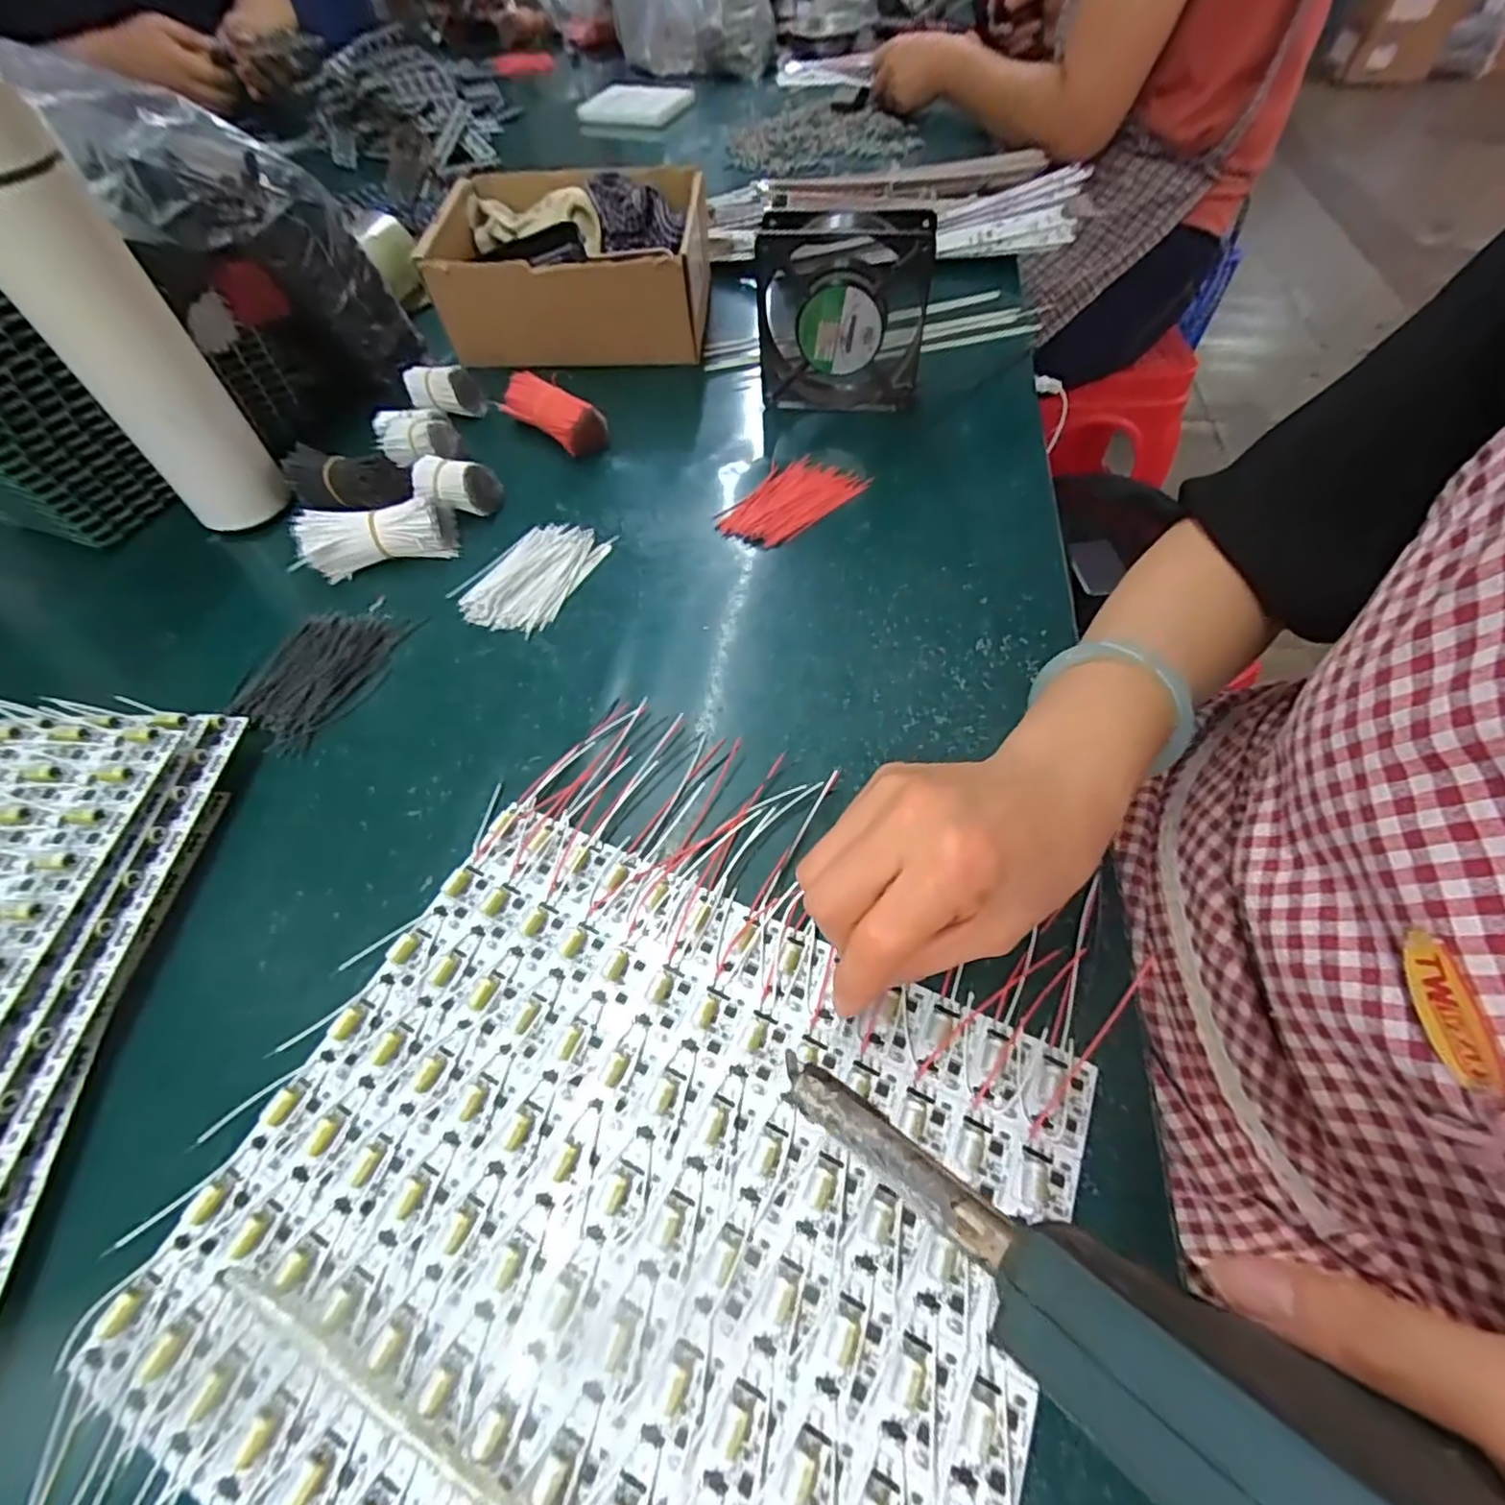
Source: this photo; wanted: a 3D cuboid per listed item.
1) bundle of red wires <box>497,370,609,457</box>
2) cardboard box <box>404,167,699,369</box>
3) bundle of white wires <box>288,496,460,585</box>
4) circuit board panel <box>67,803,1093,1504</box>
[{"bbox_3d":[-0.154,-0.265,0.512,0.093,0.034,0.032,34,64,23],"label":"bundle of red wires"},{"bbox_3d":[-0.154,-0.427,0.578,0.220,0.090,0.183,1,56,4],"label":"cardboard box"},{"bbox_3d":[-0.253,-0.146,0.440,0.096,0.034,0.034,-15,57,-7],"label":"bundle of white wires"},{"bbox_3d":[-0.047,0.165,0.238,0.283,0.011,0.238,21,60,16],"label":"circuit board panel"}]

